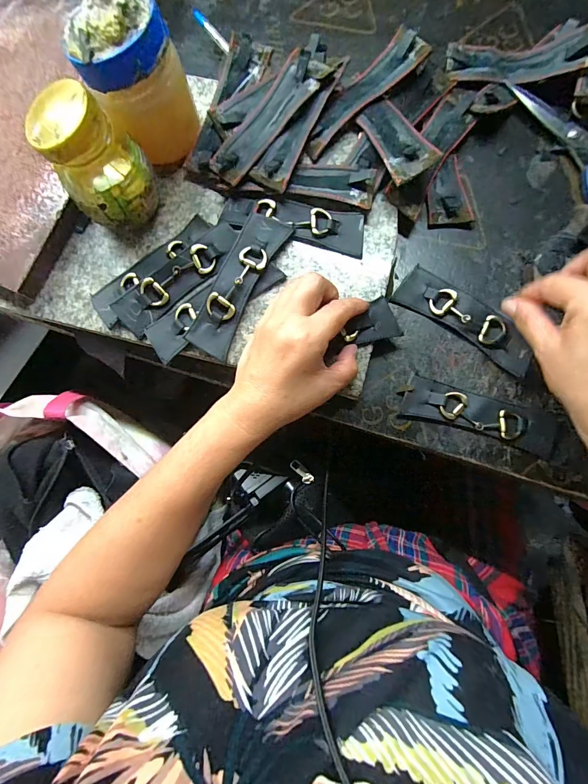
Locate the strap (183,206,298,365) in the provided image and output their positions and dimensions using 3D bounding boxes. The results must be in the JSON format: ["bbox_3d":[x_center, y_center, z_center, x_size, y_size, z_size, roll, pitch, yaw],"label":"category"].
[{"bbox_3d":[-0.050,-0.098,0.316,0.038,0.011,0.134,26,85,6],"label":"strap"}]

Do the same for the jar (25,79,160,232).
[{"bbox_3d":[-0.154,-0.179,0.285,0.067,0.093,0.057,-36,86,-5],"label":"jar"}]

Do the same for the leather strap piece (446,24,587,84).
[{"bbox_3d":[0.210,-0.316,0.334,0.122,0.025,0.030,10,85,17],"label":"leather strap piece"}]

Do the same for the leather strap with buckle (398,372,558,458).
[{"bbox_3d":[0.164,0.020,0.313,0.130,0.013,0.035,17,84,5],"label":"leather strap with buckle"}]

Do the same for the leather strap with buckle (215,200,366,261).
[{"bbox_3d":[-0.001,-0.155,0.323,0.132,0.006,0.037,11,84,5],"label":"leather strap with buckle"}]

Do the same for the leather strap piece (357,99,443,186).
[{"bbox_3d":[0.091,-0.225,0.314,0.039,0.008,0.090,-21,71,-2],"label":"leather strap piece"}]

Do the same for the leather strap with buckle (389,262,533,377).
[{"bbox_3d":[0.156,-0.067,0.321,0.129,0.012,0.045,39,86,10],"label":"leather strap with buckle"}]

